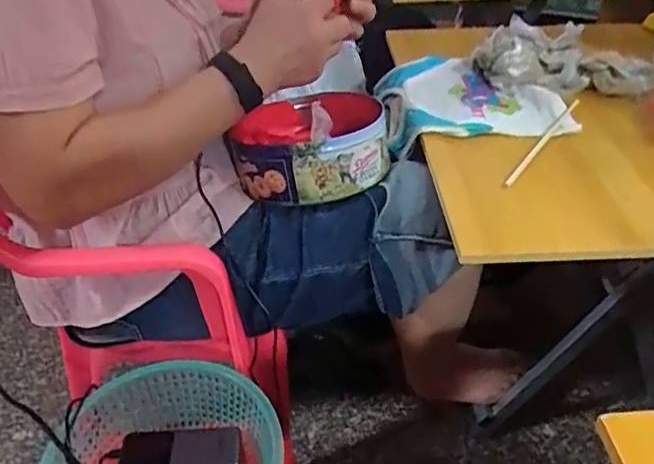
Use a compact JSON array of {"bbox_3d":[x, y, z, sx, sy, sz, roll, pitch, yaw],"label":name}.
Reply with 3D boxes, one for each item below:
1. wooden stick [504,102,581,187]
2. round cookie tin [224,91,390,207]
[{"bbox_3d":[0.267,-0.115,0.714,0.009,0.008,0.218,25,46,29],"label":"wooden stick"},{"bbox_3d":[-0.017,-0.124,0.735,0.175,0.080,0.201,1,39,3],"label":"round cookie tin"}]

